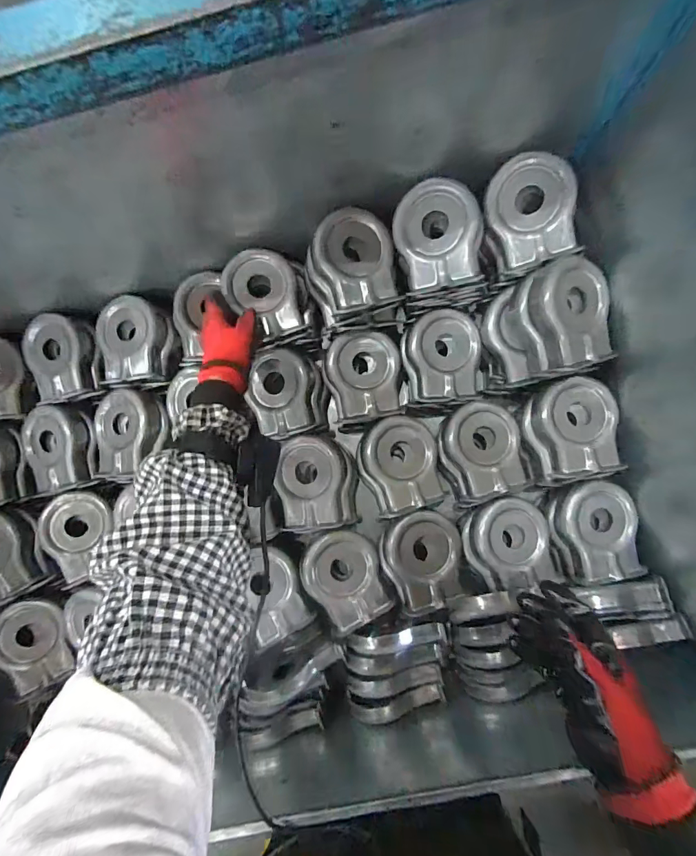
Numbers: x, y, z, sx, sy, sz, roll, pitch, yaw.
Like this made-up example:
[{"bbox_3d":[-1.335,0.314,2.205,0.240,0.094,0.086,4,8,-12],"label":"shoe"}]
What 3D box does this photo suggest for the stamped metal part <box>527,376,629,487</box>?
[{"bbox_3d":[0.286,0.005,0.512,0.101,0.043,0.130,-7,86,2],"label":"stamped metal part"}]

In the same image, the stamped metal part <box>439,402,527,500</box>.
[{"bbox_3d":[0.177,0.029,0.542,0.102,0.053,0.120,-19,86,1],"label":"stamped metal part"}]

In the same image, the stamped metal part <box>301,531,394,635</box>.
[{"bbox_3d":[-0.006,0.201,0.536,0.101,0.038,0.124,-25,86,1],"label":"stamped metal part"}]

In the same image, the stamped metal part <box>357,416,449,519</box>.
[{"bbox_3d":[0.070,0.047,0.539,0.102,0.030,0.122,-17,86,1],"label":"stamped metal part"}]

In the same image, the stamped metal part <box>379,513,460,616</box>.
[{"bbox_3d":[0.099,0.171,0.529,0.101,0.034,0.120,-17,86,1],"label":"stamped metal part"}]

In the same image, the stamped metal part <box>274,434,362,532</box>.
[{"bbox_3d":[-0.043,0.075,0.557,0.106,0.054,0.125,-1,87,3],"label":"stamped metal part"}]

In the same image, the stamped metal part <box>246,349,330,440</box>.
[{"bbox_3d":[-0.083,-0.048,0.568,0.105,0.055,0.121,-16,86,2],"label":"stamped metal part"}]

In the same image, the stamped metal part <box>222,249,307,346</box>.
[{"bbox_3d":[-0.107,-0.171,0.534,0.089,0.051,0.113,-27,86,1],"label":"stamped metal part"}]

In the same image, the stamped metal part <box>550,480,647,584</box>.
[{"bbox_3d":[0.320,0.131,0.515,0.101,0.029,0.119,-18,86,1],"label":"stamped metal part"}]

